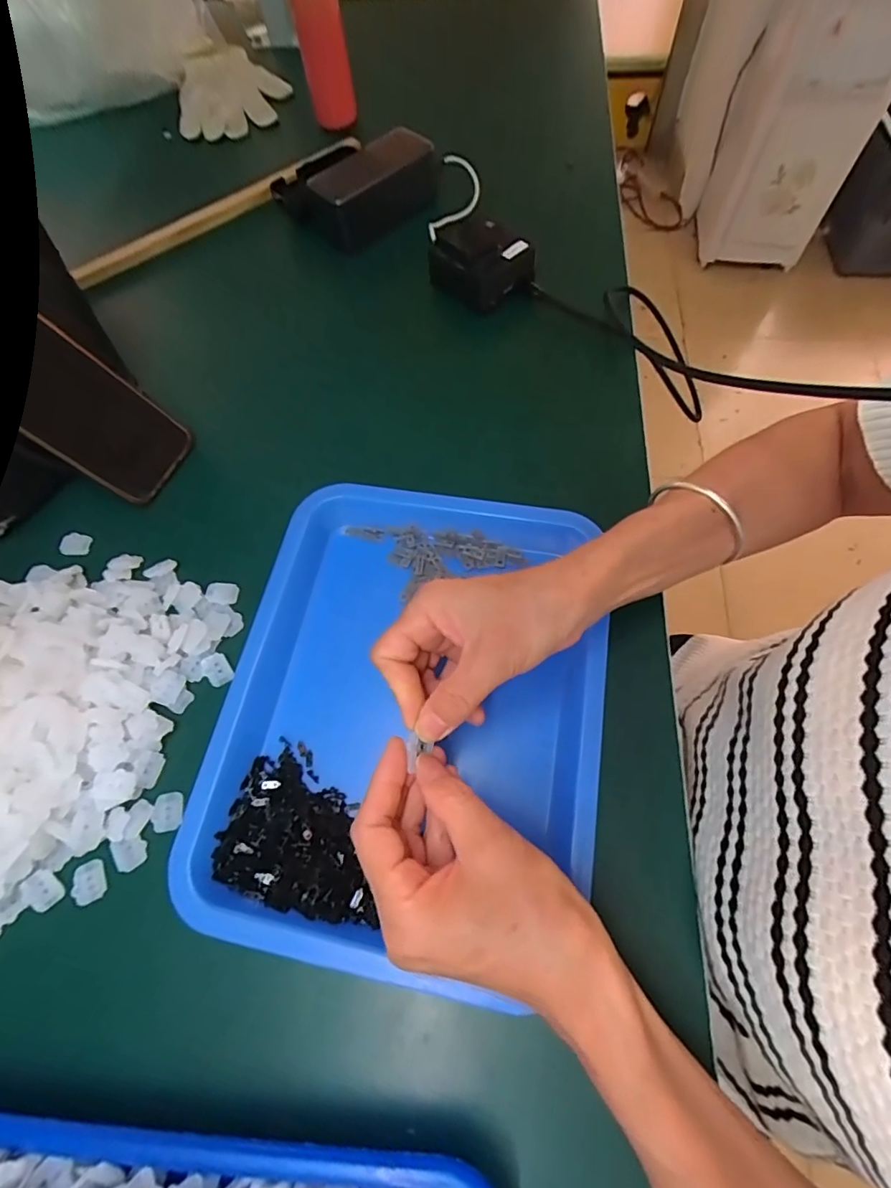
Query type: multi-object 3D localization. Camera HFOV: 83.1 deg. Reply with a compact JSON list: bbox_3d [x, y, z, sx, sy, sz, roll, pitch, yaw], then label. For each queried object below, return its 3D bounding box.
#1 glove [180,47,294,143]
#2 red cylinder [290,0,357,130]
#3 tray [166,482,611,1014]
[{"bbox_3d":[-0.274,-0.654,0.651,0.142,0.018,0.199,-11,66,-2],"label":"glove"},{"bbox_3d":[-0.139,-0.624,0.580,0.051,0.133,0.045,-13,66,-3],"label":"red cylinder"},{"bbox_3d":[-0.020,0.066,0.321,0.240,0.038,0.281,9,67,7],"label":"tray"}]

